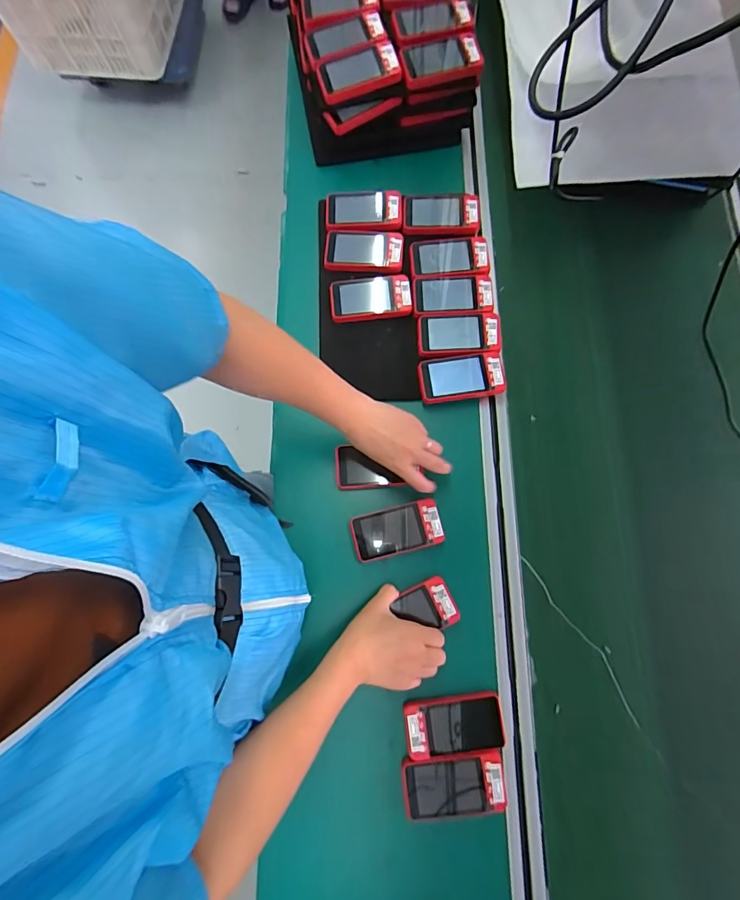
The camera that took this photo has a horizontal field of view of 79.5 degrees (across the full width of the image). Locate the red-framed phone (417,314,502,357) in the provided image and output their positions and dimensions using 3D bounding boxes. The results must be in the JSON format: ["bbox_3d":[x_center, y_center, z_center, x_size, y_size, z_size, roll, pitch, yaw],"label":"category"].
[{"bbox_3d":[0.133,-0.171,0.660,0.121,0.011,0.065,1,76,-1],"label":"red-framed phone"}]

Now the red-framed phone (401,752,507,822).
[{"bbox_3d":[0.100,0.402,0.532,0.120,0.014,0.060,-7,65,4],"label":"red-framed phone"}]

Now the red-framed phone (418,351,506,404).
[{"bbox_3d":[0.134,-0.105,0.649,0.120,0.017,0.066,-6,76,-2],"label":"red-framed phone"}]

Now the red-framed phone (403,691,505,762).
[{"bbox_3d":[0.105,0.341,0.556,0.120,0.022,0.065,-8,76,-3],"label":"red-framed phone"}]

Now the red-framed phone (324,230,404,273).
[{"bbox_3d":[-0.009,-0.313,0.692,0.120,0.011,0.072,5,76,0],"label":"red-framed phone"}]

